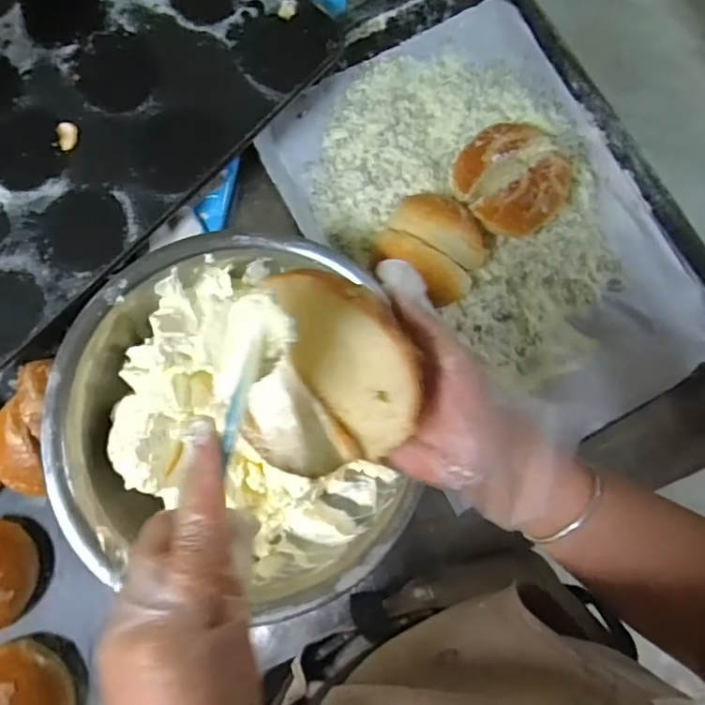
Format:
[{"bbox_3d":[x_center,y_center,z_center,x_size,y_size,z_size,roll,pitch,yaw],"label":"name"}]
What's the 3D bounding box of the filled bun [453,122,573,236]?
[{"bbox_3d":[0.183,-0.198,0.616,0.120,0.073,0.114,0,78,0],"label":"filled bun"}]

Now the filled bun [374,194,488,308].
[{"bbox_3d":[0.091,-0.123,0.613,0.116,0.060,0.102,28,80,6],"label":"filled bun"}]

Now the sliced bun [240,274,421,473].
[{"bbox_3d":[-0.017,0.007,0.323,0.112,0.054,0.112,5,113,12],"label":"sliced bun"}]

